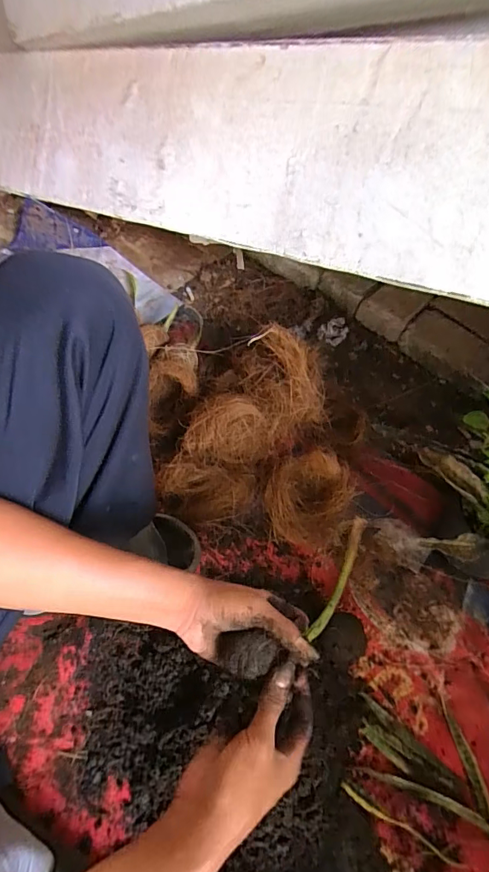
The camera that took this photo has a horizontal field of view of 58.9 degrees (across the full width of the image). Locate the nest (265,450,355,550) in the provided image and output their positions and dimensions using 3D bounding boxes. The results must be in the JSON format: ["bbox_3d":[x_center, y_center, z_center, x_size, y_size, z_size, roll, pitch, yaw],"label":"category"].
[{"bbox_3d":[0.101,0.093,0.666,0.126,0.069,0.152,33,61,14],"label":"nest"}]

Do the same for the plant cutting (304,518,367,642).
[{"bbox_3d":[0.090,0.128,0.405,0.013,0.010,0.129,27,57,11],"label":"plant cutting"}]

